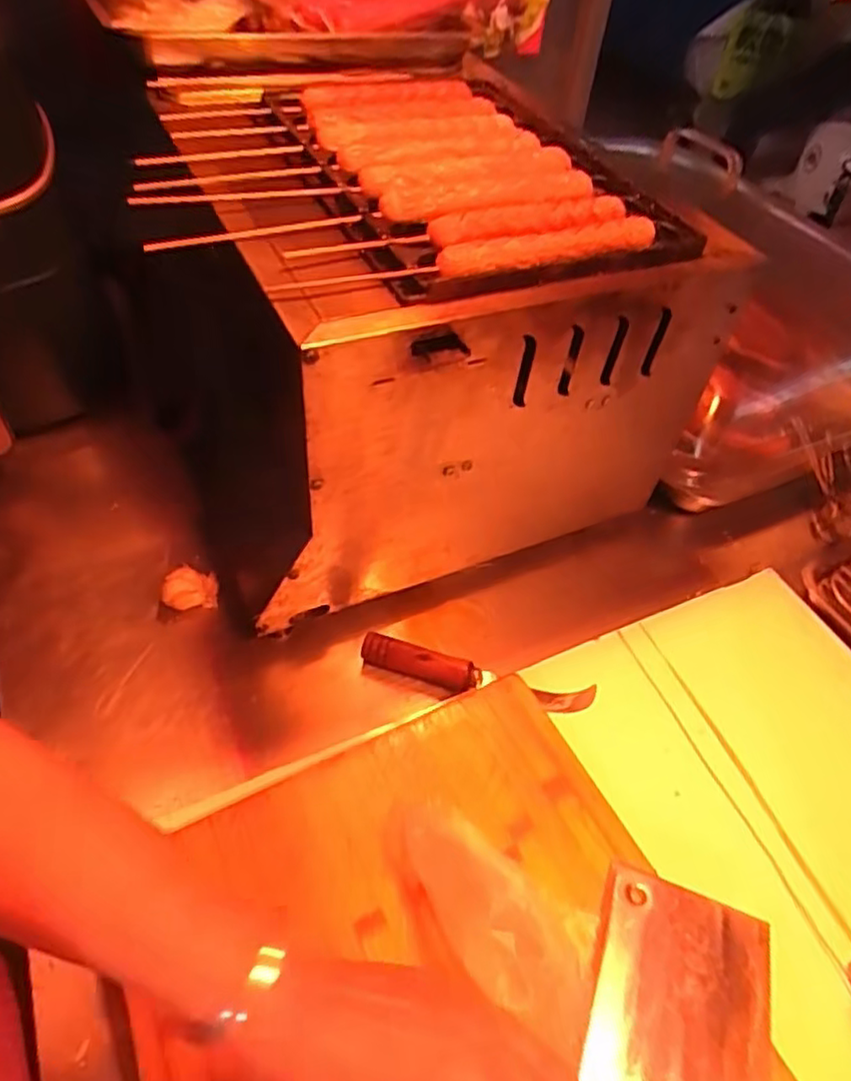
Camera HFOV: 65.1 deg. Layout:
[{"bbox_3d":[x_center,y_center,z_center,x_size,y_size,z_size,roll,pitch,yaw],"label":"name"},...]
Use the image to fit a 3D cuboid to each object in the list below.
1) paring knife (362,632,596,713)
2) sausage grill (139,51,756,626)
[{"bbox_3d":[0.040,0.104,0.517,0.183,0.015,0.026,12,52,4],"label":"paring knife"},{"bbox_3d":[-0.019,-0.186,0.560,0.378,0.255,0.344,-19,56,-19],"label":"sausage grill"}]

